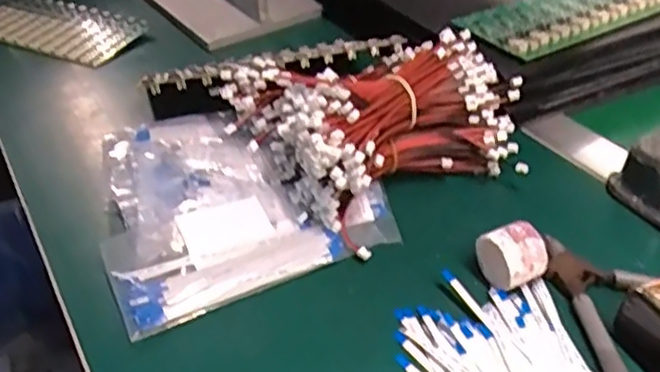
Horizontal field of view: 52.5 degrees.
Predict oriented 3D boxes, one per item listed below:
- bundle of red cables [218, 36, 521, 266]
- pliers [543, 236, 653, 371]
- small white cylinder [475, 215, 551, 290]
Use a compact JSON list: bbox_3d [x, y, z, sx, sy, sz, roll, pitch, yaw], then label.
[{"bbox_3d":[0.037,-0.044,0.462,0.179,0.084,0.133,-23,41,-22],"label":"bundle of red cables"},{"bbox_3d":[0.169,0.069,0.355,0.120,0.013,0.129,-28,43,-26],"label":"pliers"},{"bbox_3d":[0.105,0.039,0.380,0.031,0.032,0.031,-19,40,-17],"label":"small white cylinder"}]

